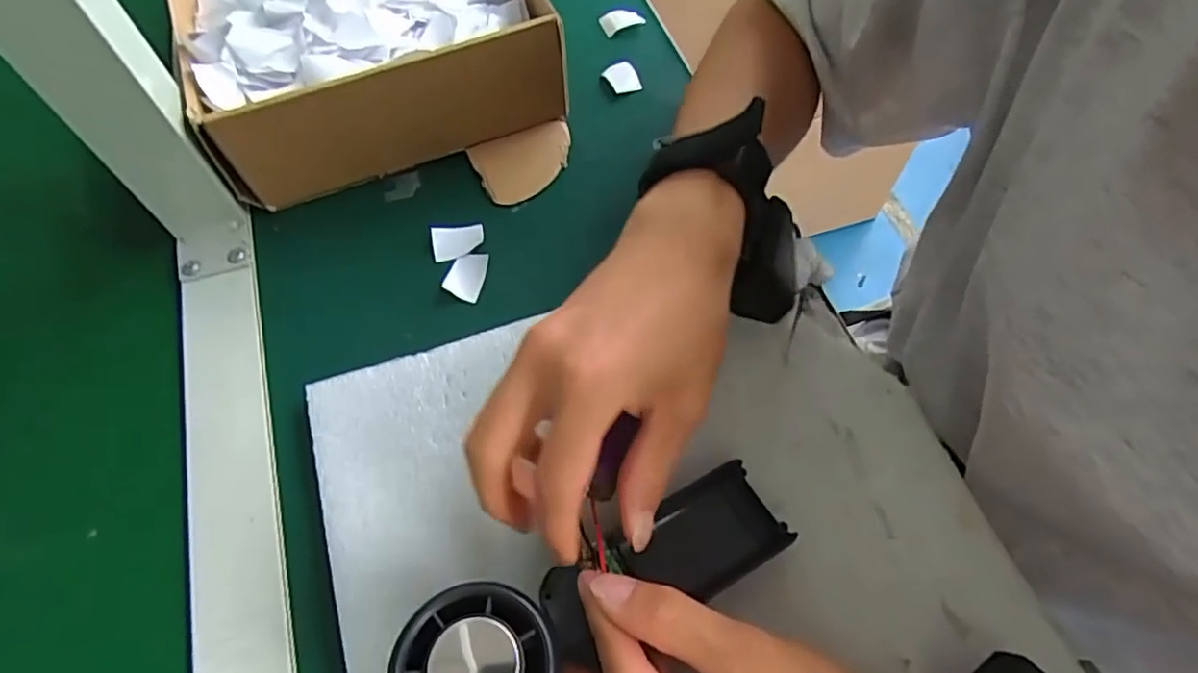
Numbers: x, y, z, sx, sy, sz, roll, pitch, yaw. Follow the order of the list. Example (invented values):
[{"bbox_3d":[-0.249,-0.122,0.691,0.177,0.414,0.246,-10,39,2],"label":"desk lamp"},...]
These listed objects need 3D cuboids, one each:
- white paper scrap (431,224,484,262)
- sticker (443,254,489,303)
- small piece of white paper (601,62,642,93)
[{"bbox_3d":[-0.082,-0.057,0.368,0.030,0.007,0.020,-19,62,-10],"label":"white paper scrap"},{"bbox_3d":[-0.074,-0.035,0.358,0.020,0.004,0.029,10,61,6],"label":"sticker"},{"bbox_3d":[0.016,-0.178,0.439,0.022,0.006,0.029,-22,63,-12],"label":"small piece of white paper"}]

